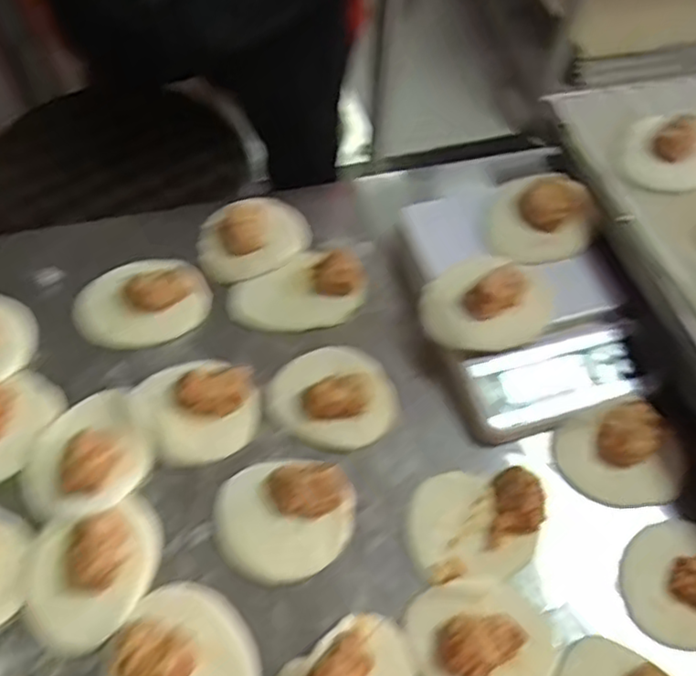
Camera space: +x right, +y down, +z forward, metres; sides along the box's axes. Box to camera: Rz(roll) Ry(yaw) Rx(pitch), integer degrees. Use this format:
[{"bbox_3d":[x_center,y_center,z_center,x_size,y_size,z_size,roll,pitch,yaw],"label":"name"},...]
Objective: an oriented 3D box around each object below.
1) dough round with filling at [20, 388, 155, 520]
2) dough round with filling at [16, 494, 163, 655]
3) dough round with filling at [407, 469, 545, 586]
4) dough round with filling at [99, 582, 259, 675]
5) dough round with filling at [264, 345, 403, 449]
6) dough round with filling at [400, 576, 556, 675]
[{"bbox_3d":[-0.190,0.084,0.503,0.090,0.020,0.087,2,57,-2],"label":"dough round with filling"},{"bbox_3d":[-0.169,0.154,0.456,0.088,0.013,0.087,-14,60,-14],"label":"dough round with filling"},{"bbox_3d":[0.089,0.126,0.484,0.091,0.029,0.070,-4,58,-6],"label":"dough round with filling"},{"bbox_3d":[-0.103,0.201,0.429,0.085,0.024,0.094,-35,66,-23],"label":"dough round with filling"},{"bbox_3d":[-0.010,0.043,0.540,0.099,0.024,0.076,12,58,4],"label":"dough round with filling"},{"bbox_3d":[0.089,0.196,0.445,0.090,0.024,0.083,2,57,-2],"label":"dough round with filling"}]

